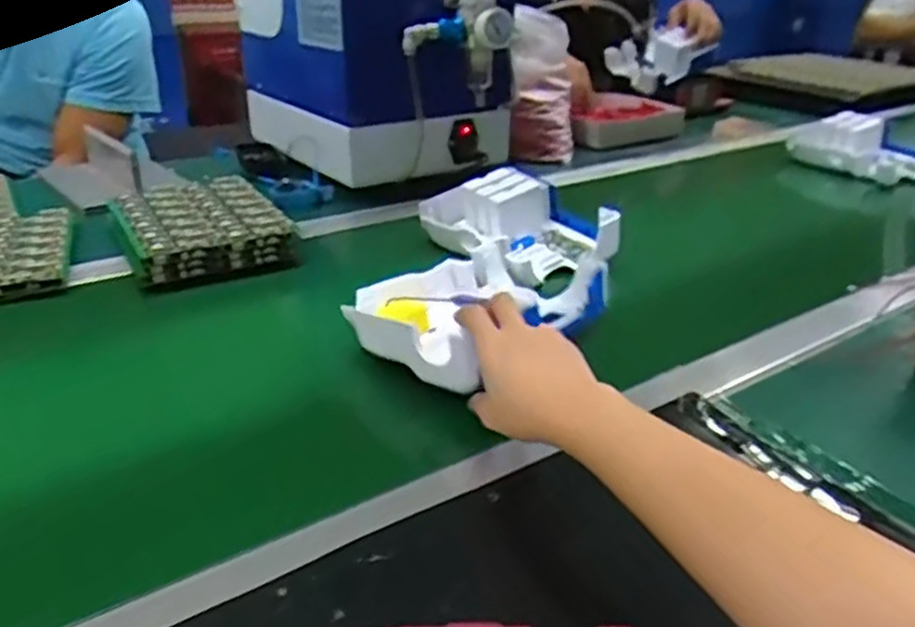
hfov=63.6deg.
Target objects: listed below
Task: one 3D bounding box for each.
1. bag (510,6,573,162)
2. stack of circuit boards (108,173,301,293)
[{"bbox_3d":[0.127,-0.343,1.116,0.107,0.226,0.071,1,-6,-6],"label":"bag"},{"bbox_3d":[-0.273,-0.093,0.775,0.151,0.040,0.186,-14,33,-30],"label":"stack of circuit boards"}]

